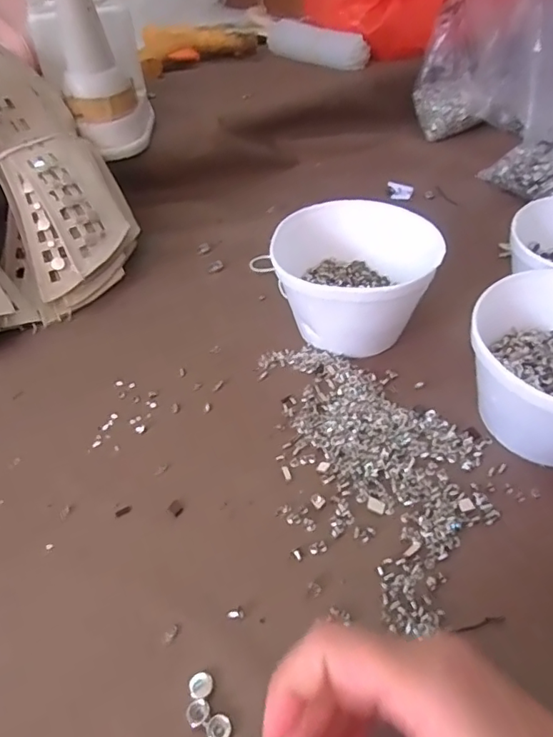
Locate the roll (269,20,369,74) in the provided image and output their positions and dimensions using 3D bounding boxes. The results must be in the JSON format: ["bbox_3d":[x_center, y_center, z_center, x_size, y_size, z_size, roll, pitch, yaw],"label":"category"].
[{"bbox_3d":[0.056,-0.457,0.759,0.162,0.040,0.037,29,52,28],"label":"roll"}]

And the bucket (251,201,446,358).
[{"bbox_3d":[0.058,-0.068,0.437,0.118,0.079,0.122,24,50,24],"label":"bucket"}]

